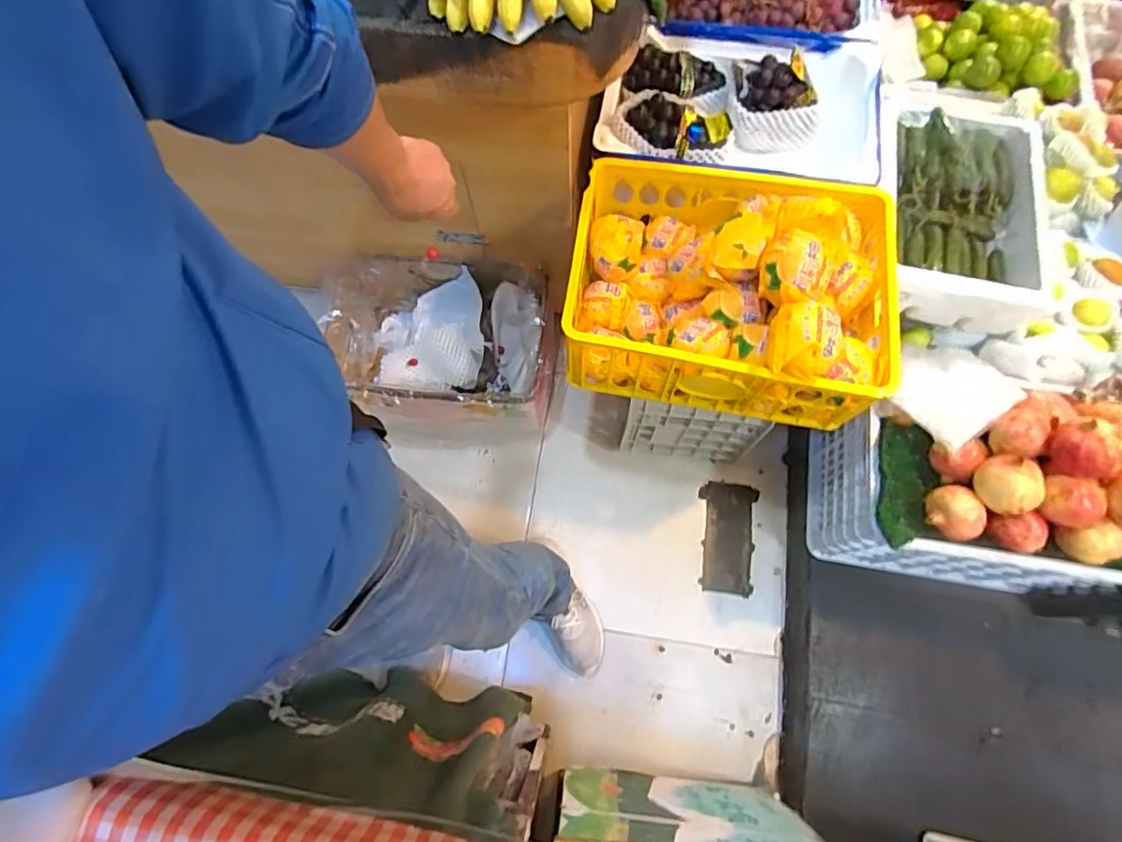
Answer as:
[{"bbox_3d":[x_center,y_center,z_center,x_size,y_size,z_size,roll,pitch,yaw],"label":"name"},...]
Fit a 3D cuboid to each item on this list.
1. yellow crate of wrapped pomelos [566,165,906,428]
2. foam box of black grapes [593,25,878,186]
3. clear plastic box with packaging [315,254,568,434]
[{"bbox_3d":[0.295,-0.260,1.056,0.551,0.255,0.424,11,71,5],"label":"yellow crate of wrapped pomelos"},{"bbox_3d":[0.389,-0.628,1.228,0.508,0.140,0.401,15,72,7],"label":"foam box of black grapes"},{"bbox_3d":[-0.276,-0.166,1.465,0.516,0.274,0.369,4,71,3],"label":"clear plastic box with packaging"}]

